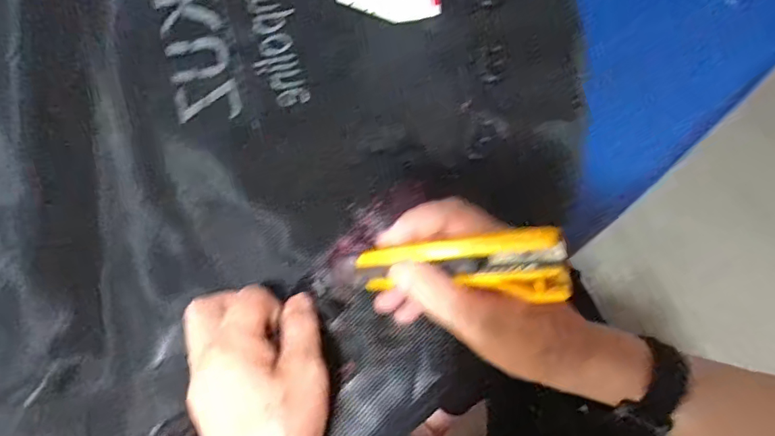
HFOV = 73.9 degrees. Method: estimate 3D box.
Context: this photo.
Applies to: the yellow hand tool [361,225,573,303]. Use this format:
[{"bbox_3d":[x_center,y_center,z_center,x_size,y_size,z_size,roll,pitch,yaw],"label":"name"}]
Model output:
[{"bbox_3d":[0.041,0.028,0.307,0.127,0.026,0.032,-2,65,25],"label":"yellow hand tool"}]

